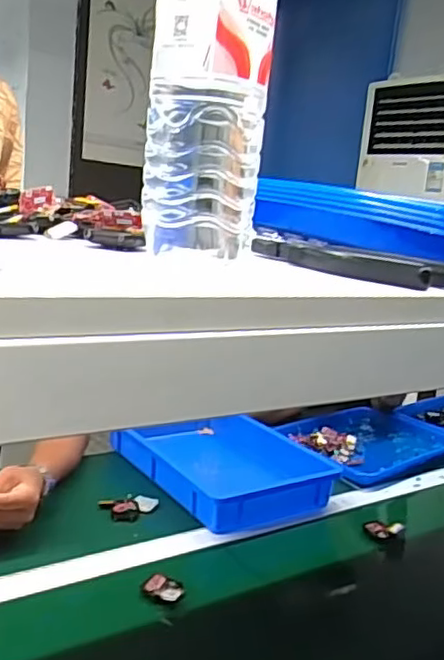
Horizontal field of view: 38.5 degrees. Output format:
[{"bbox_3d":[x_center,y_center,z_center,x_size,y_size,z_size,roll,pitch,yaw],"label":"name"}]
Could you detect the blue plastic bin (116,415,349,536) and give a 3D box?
[{"bbox_3d":[-0.020,0.212,1.094,0.252,0.060,0.410,-2,13,-35],"label":"blue plastic bin"}]

